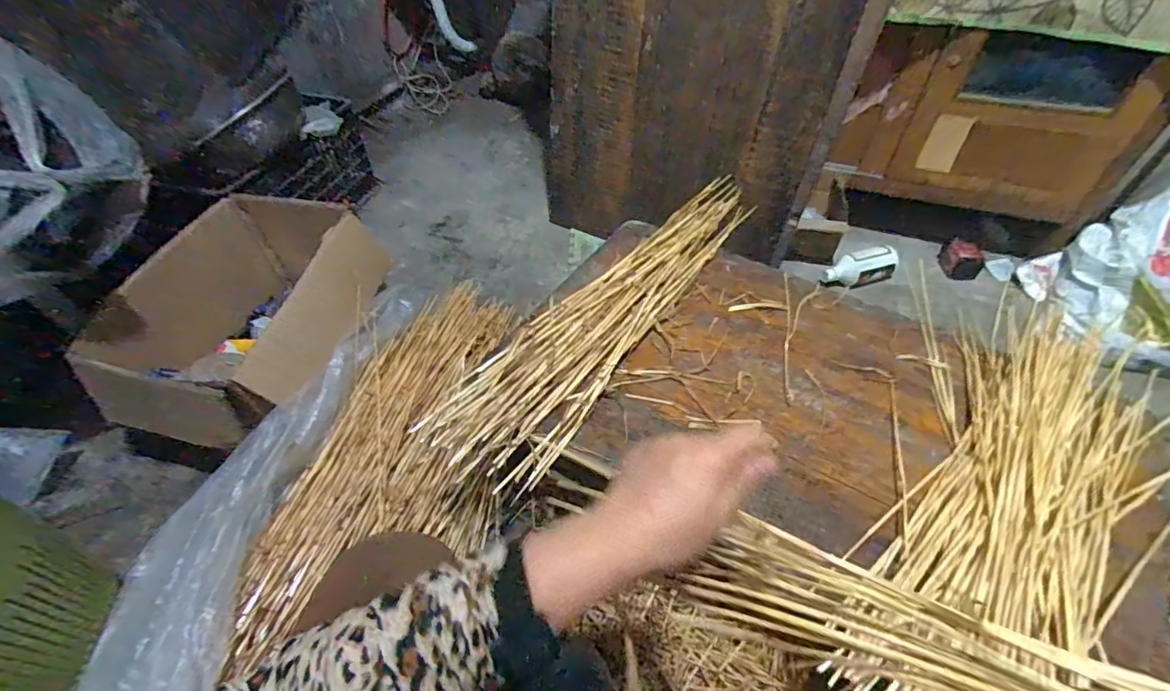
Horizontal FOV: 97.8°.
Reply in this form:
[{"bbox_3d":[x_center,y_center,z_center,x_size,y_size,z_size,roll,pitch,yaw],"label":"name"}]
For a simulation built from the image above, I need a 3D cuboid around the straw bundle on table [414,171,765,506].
[{"bbox_3d":[0.063,-0.079,0.825,0.154,0.051,0.710,26,54,25],"label":"straw bundle on table"}]

